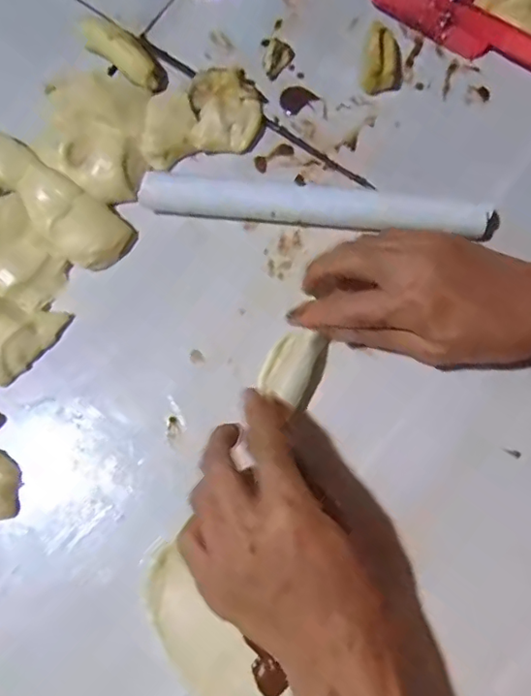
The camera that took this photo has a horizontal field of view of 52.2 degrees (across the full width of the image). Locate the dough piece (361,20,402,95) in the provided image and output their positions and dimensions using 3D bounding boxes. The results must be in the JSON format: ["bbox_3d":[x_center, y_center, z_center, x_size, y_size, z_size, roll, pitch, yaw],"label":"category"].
[{"bbox_3d":[0.086,-0.209,0.390,0.030,0.022,0.044,9,80,1],"label":"dough piece"}]

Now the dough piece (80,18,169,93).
[{"bbox_3d":[-0.101,-0.213,0.396,0.066,0.015,0.028,36,81,-14],"label":"dough piece"}]

